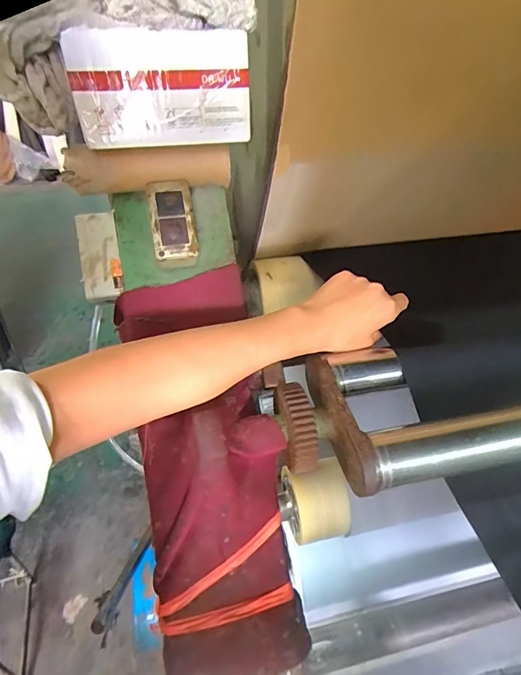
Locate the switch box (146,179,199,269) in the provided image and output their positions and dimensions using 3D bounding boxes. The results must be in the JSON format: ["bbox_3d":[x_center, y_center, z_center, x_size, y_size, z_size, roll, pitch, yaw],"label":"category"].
[{"bbox_3d":[-0.086,-0.114,0.405,0.039,0.080,0.033,-8,-4,-10],"label":"switch box"}]

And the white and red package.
[{"bbox_3d":[-0.085,-0.216,0.362,0.150,0.082,0.030,-8,37,-10],"label":"white and red package"}]

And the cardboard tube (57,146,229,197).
[{"bbox_3d":[-0.108,-0.163,0.404,0.155,0.046,0.031,-7,37,-8],"label":"cardboard tube"}]

